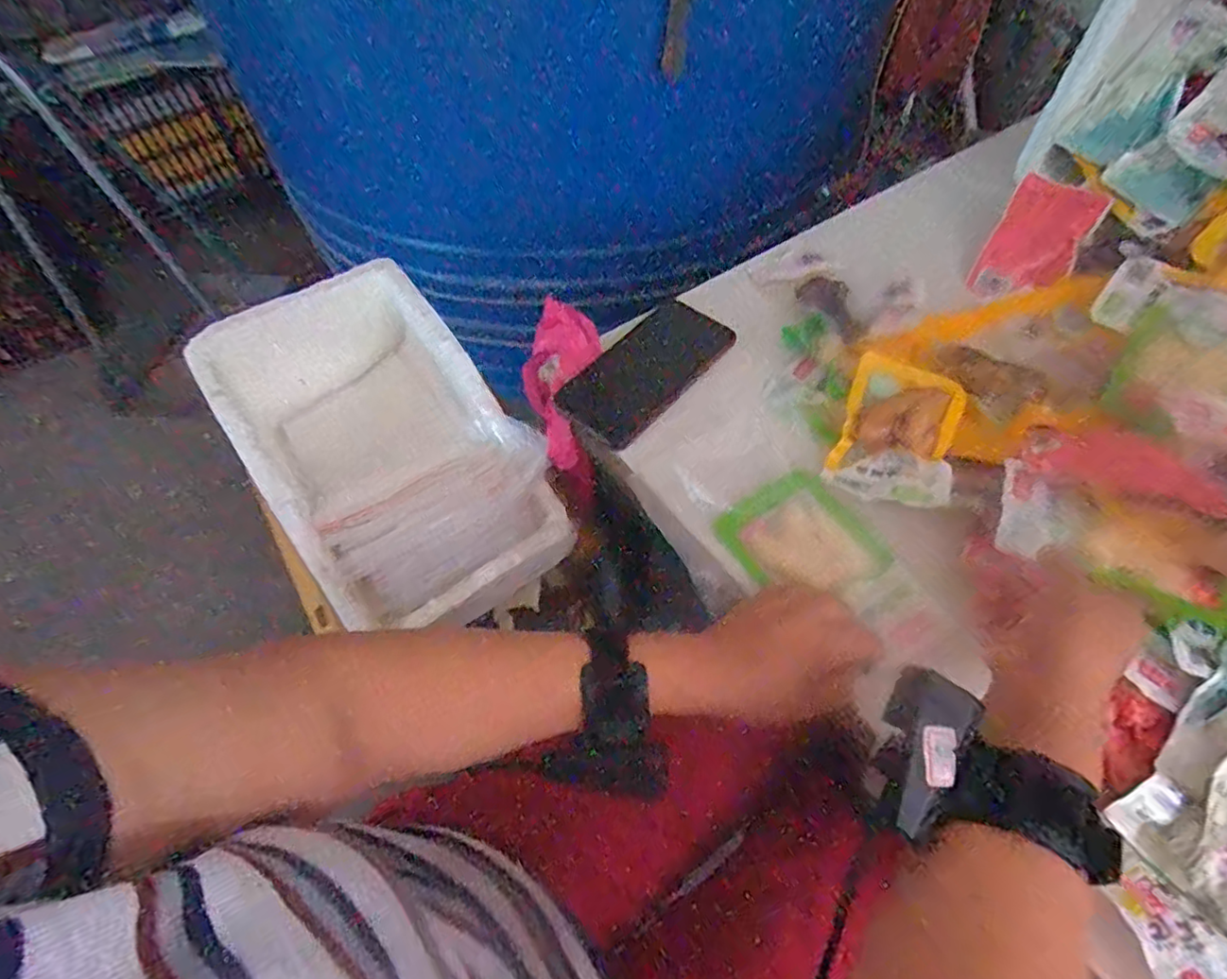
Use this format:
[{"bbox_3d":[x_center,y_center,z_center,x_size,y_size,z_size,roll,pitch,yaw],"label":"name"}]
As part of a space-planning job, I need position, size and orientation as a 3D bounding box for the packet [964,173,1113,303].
[{"bbox_3d":[0.394,-0.229,0.576,0.073,0.013,0.143,31,83,20],"label":"packet"}]

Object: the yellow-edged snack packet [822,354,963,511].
[{"bbox_3d":[0.210,-0.046,0.453,0.078,0.008,0.122,19,60,13],"label":"yellow-edged snack packet"}]

